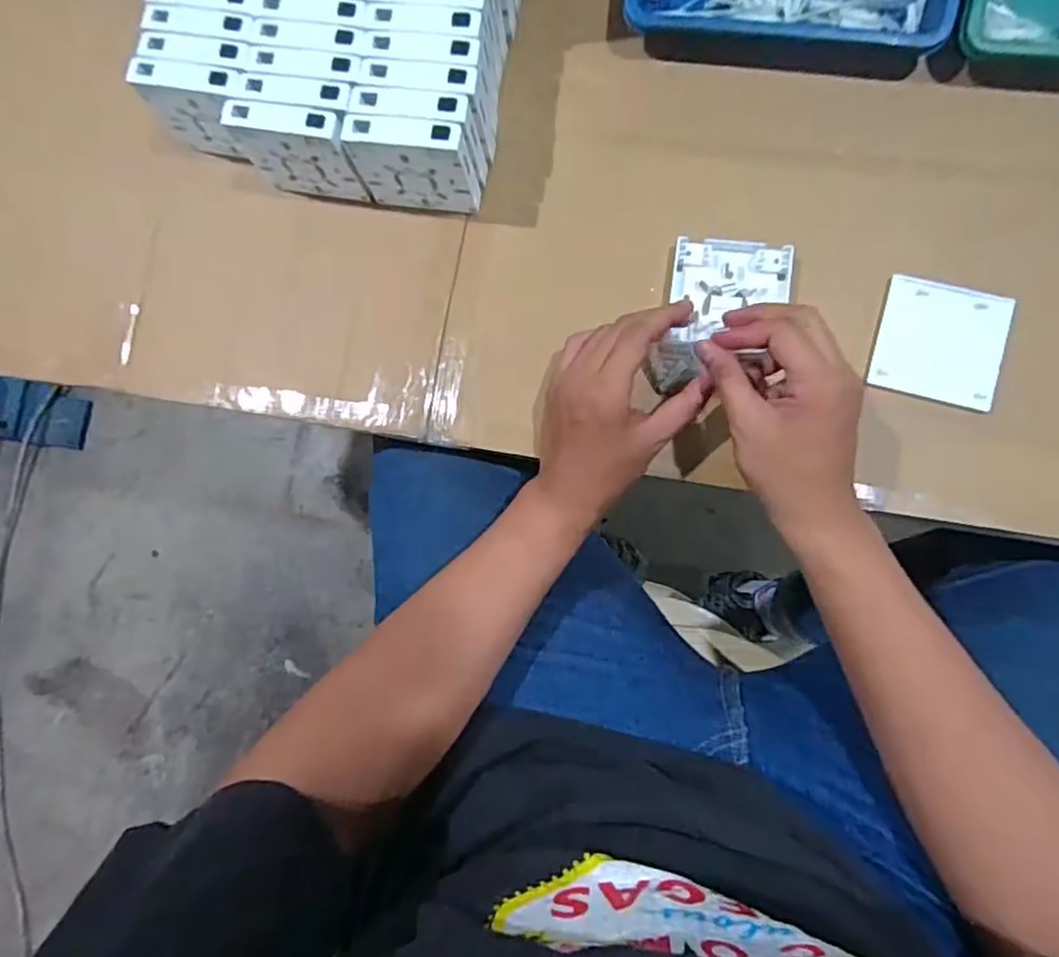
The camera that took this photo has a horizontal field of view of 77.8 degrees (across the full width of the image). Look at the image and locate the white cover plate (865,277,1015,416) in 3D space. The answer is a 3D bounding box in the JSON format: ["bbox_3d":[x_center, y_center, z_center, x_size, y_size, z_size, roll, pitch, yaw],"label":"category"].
[{"bbox_3d":[0.303,-0.101,0.482,0.087,0.011,0.088,16,87,8],"label":"white cover plate"}]

